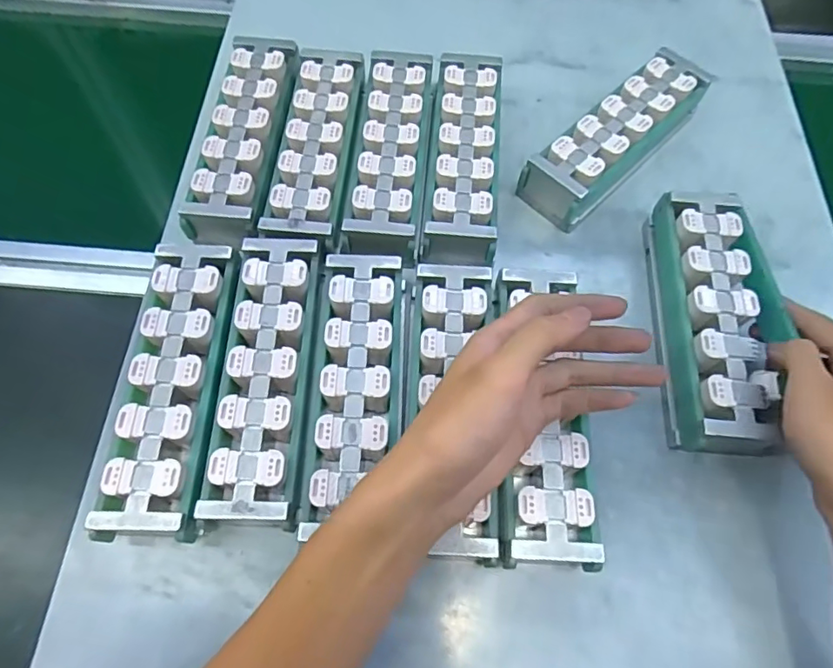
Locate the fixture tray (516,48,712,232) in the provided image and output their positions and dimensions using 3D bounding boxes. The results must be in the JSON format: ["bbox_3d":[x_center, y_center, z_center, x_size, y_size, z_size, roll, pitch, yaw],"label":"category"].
[{"bbox_3d":[0.170,-0.166,0.460,0.196,0.052,0.056,-42,73,-18],"label":"fixture tray"}]

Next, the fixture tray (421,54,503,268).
[{"bbox_3d":[0.042,-0.143,0.447,0.062,0.061,0.199,6,67,0],"label":"fixture tray"}]

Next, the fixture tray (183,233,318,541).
[{"bbox_3d":[-0.101,0.028,0.358,0.063,0.043,0.194,0,65,-2],"label":"fixture tray"}]

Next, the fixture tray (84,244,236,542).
[{"bbox_3d":[-0.158,0.030,0.355,0.060,0.045,0.196,0,65,-2],"label":"fixture tray"}]

